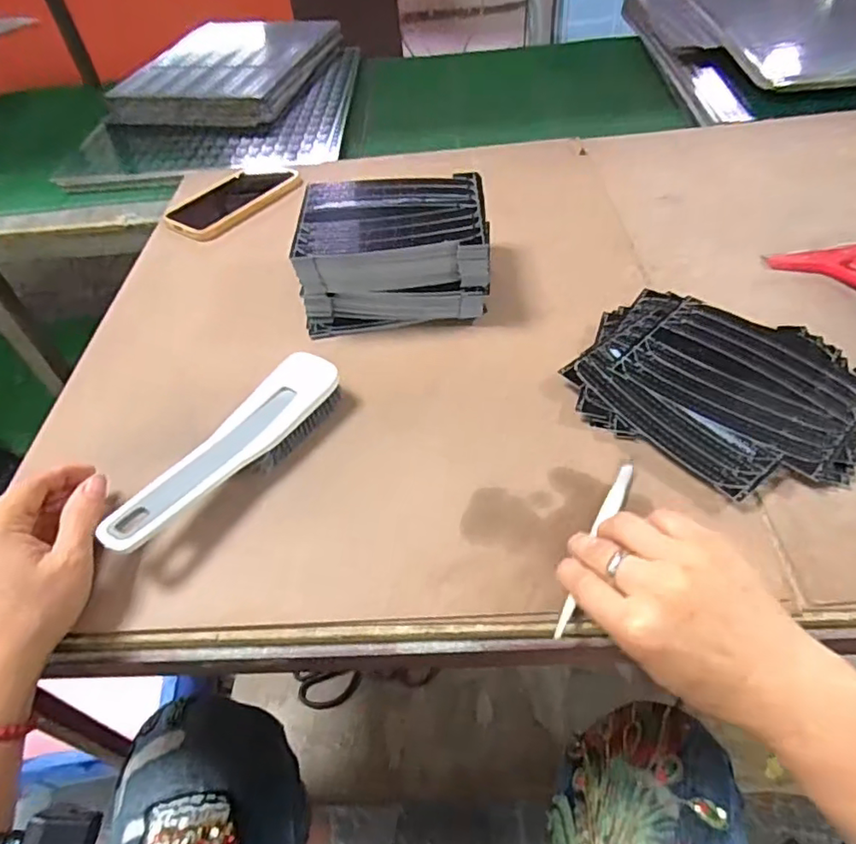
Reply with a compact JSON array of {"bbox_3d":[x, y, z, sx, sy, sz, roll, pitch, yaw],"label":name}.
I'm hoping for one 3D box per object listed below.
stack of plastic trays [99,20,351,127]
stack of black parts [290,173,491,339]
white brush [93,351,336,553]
[{"bbox_3d":[-0.363,-0.666,1.086,0.296,0.066,0.413,6,50,12],"label":"stack of plastic trays"},{"bbox_3d":[-0.035,-0.151,0.532,0.170,0.098,0.122,-6,47,1],"label":"stack of black parts"},{"bbox_3d":[-0.137,0.024,0.414,0.049,0.044,0.196,22,53,24],"label":"white brush"}]

